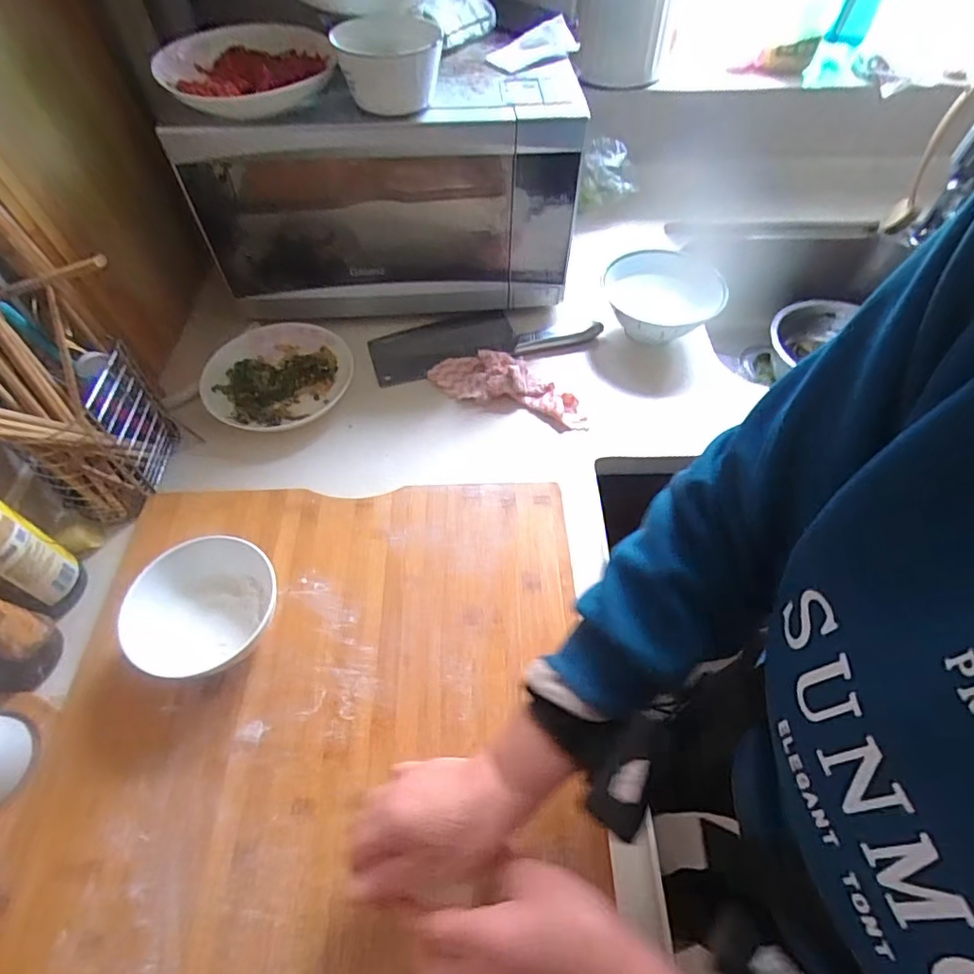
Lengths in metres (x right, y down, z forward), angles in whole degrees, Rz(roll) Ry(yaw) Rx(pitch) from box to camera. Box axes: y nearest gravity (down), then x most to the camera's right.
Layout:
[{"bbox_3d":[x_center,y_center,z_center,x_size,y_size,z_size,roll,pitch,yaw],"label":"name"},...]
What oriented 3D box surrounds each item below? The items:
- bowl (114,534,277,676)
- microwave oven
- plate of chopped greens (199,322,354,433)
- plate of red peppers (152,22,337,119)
[{"bbox_3d":[-0.233,0.107,0.466,0.109,0.069,0.112,-1,56,1],"label":"bowl"},{"bbox_3d":[-0.154,-0.398,0.707,0.483,0.249,0.276,-9,56,-5],"label":"microwave oven"},{"bbox_3d":[-0.262,-0.136,0.681,0.171,0.036,0.162,-1,56,1],"label":"plate of chopped greens"},{"bbox_3d":[-0.246,-0.433,0.557,0.158,0.035,0.176,-12,56,-7],"label":"plate of red peppers"}]

